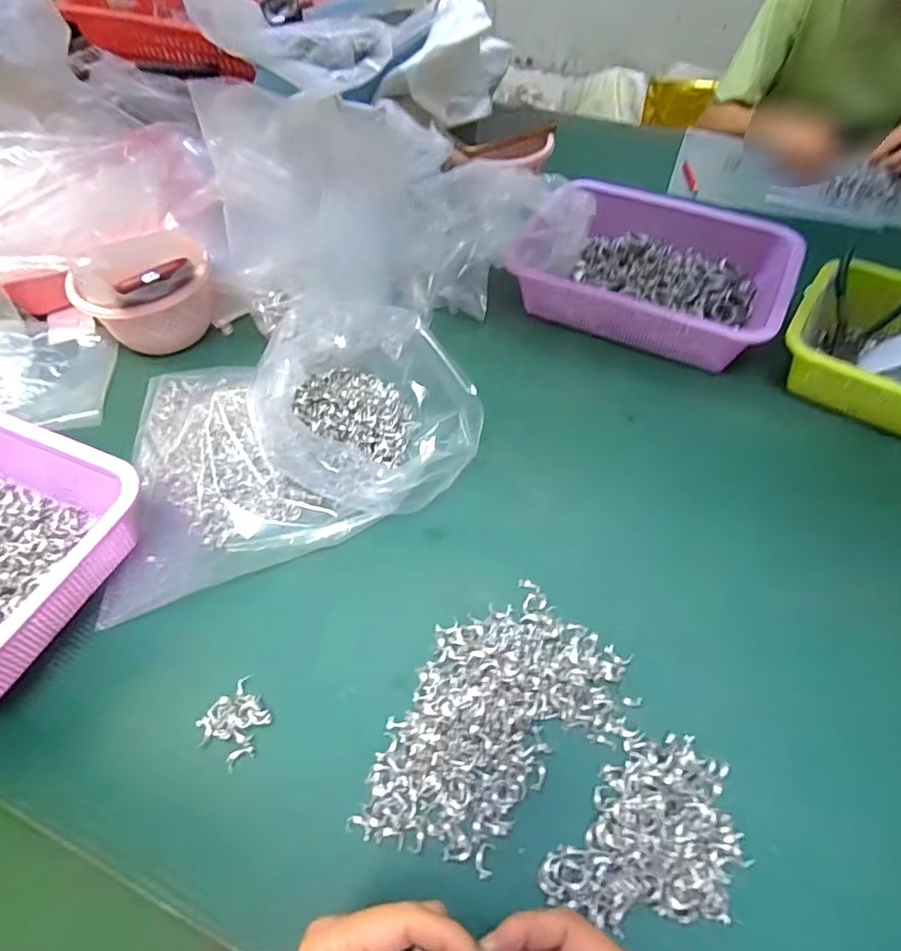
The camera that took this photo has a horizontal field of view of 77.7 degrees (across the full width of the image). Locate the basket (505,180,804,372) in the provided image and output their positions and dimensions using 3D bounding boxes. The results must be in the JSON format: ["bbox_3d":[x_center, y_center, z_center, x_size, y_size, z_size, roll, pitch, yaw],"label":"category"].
[{"bbox_3d":[0.250,-0.254,0.683,0.294,0.092,0.213,23,58,16],"label":"basket"}]

